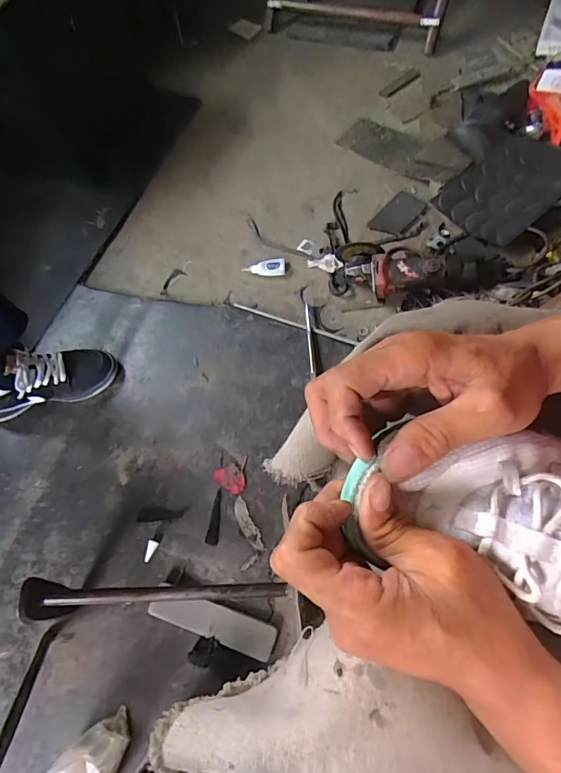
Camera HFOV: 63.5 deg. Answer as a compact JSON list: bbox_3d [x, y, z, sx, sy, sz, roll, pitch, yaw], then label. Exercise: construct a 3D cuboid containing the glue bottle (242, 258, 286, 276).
[{"bbox_3d":[-0.033,-0.237,0.903,0.084,0.021,0.030,-2,64,6],"label":"glue bottle"}]

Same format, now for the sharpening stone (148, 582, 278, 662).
[{"bbox_3d":[-0.100,0.350,0.675,0.189,0.021,0.046,15,67,14],"label":"sharpening stone"}]

